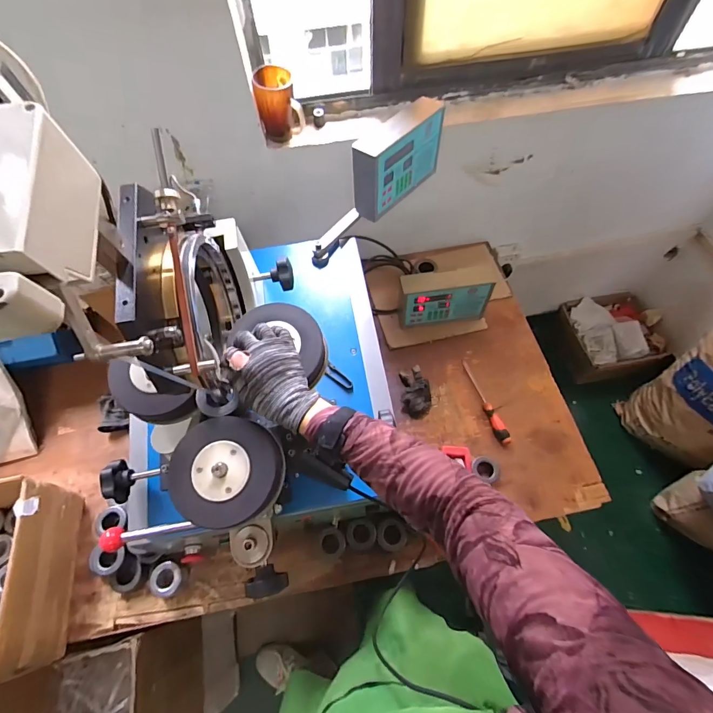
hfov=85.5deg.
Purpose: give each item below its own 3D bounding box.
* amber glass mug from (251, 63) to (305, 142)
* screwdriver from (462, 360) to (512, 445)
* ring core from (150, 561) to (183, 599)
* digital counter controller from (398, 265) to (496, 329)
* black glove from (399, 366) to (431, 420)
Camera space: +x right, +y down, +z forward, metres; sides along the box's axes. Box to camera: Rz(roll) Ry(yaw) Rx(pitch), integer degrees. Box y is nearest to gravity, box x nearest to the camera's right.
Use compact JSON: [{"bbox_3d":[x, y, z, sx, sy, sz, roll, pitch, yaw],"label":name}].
[{"bbox_3d":[-0.155,-0.513,0.793,0.089,0.112,0.083,-6,62,-1],"label":"amber glass mug"},{"bbox_3d":[0.307,0.105,0.931,0.026,0.023,0.227,-18,63,-7],"label":"screwdriver"},{"bbox_3d":[-0.377,0.441,0.762,0.066,0.030,0.062,-1,62,2],"label":"ring core"},{"bbox_3d":[0.220,-0.149,0.993,0.226,0.162,0.063,-7,62,-1],"label":"digital counter controller"},{"bbox_3d":[0.146,0.083,0.934,0.076,0.062,0.119,0,62,3],"label":"black glove"}]

